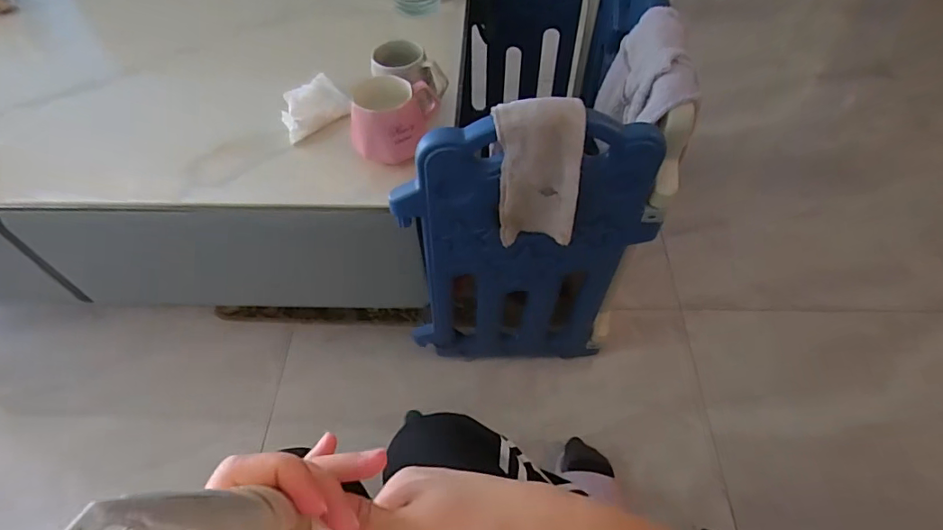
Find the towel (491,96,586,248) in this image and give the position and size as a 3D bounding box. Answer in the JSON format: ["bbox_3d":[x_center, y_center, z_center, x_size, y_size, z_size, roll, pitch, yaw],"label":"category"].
[{"bbox_3d":[0.075,-0.100,0.574,0.095,0.179,0.065,-9,54,-5],"label":"towel"}]

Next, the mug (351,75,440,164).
[{"bbox_3d":[-0.101,-0.189,0.664,0.115,0.085,0.085,-4,54,-2],"label":"mug"}]

